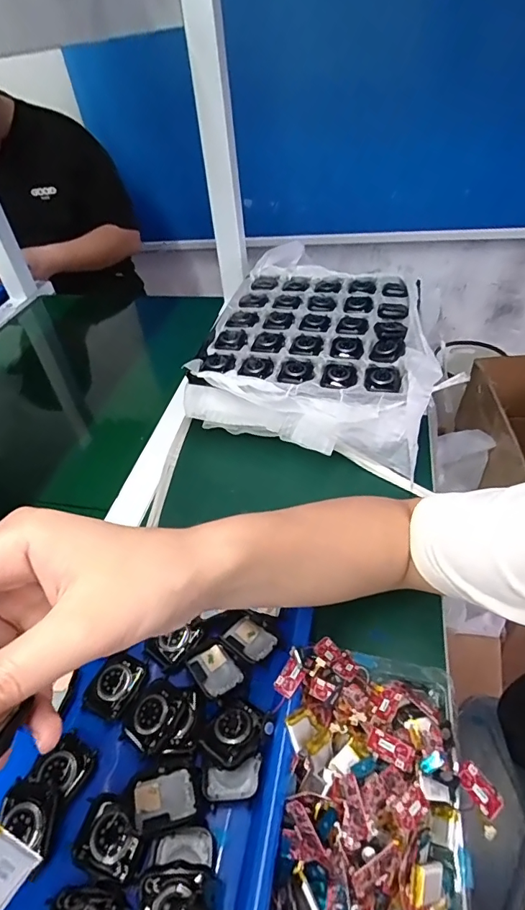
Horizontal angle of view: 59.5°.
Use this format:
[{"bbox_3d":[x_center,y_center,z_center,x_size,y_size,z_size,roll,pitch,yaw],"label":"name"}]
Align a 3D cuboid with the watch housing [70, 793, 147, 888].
[{"bbox_3d":[-0.090,0.222,0.268,0.042,0.007,0.036,10,47,17],"label":"watch housing"}]

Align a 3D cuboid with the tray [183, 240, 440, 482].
[{"bbox_3d":[0.076,-0.146,0.590,0.275,0.075,0.333,9,47,16],"label":"tray"}]

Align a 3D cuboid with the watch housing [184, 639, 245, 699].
[{"bbox_3d":[-0.035,0.157,0.338,0.033,0.004,0.040,-22,43,-38],"label":"watch housing"}]

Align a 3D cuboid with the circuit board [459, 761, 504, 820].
[{"bbox_3d":[0.130,0.199,0.275,0.015,0.004,0.028,-55,24,2],"label":"circuit board"}]

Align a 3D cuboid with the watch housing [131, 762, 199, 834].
[{"bbox_3d":[-0.060,0.210,0.283,0.039,0.005,0.034,-6,27,-16],"label":"watch housing"}]

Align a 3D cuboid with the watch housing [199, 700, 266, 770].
[{"bbox_3d":[-0.019,0.178,0.299,0.034,0.008,0.039,18,50,24],"label":"watch housing"}]

